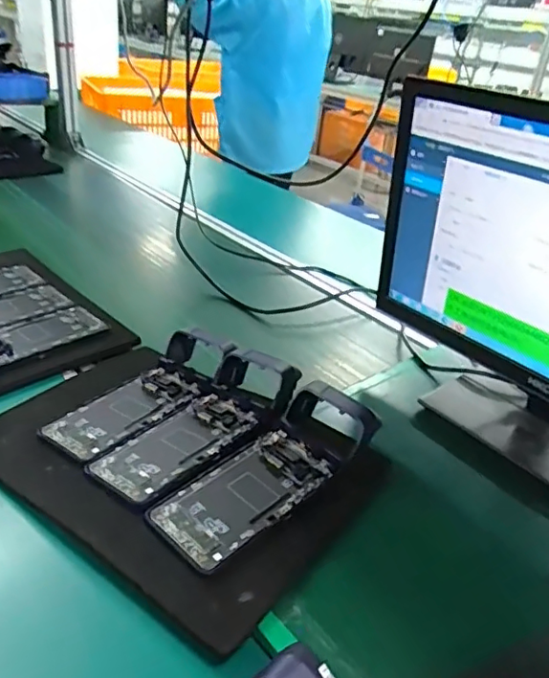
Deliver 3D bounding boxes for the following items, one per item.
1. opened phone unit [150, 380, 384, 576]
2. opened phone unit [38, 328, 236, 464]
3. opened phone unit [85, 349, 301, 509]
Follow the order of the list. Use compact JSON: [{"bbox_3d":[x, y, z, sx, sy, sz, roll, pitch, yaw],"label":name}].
[{"bbox_3d":[-0.001,0.106,0.500,0.087,0.049,0.228,30,37,35],"label":"opened phone unit"},{"bbox_3d":[-0.133,0.052,0.597,0.085,0.051,0.220,25,34,28],"label":"opened phone unit"},{"bbox_3d":[-0.067,0.075,0.541,0.091,0.040,0.217,25,34,28],"label":"opened phone unit"}]

